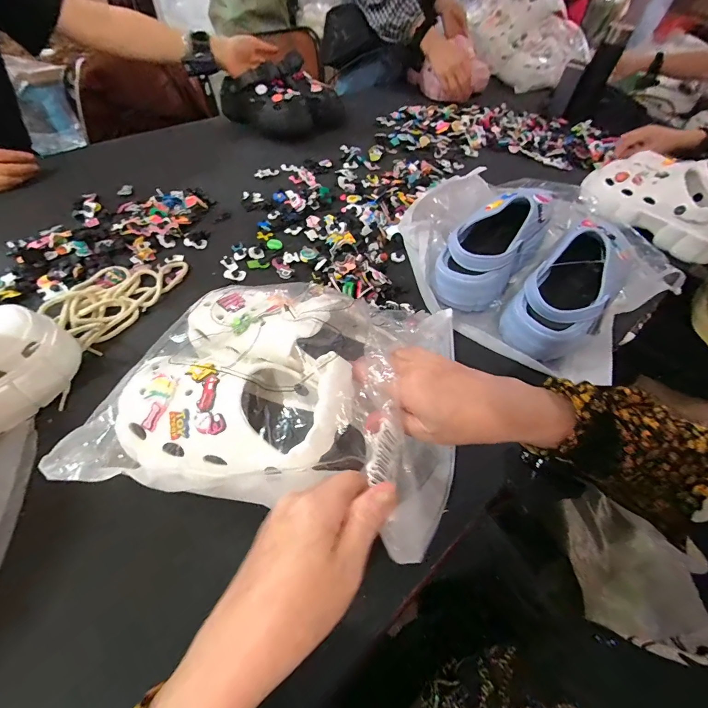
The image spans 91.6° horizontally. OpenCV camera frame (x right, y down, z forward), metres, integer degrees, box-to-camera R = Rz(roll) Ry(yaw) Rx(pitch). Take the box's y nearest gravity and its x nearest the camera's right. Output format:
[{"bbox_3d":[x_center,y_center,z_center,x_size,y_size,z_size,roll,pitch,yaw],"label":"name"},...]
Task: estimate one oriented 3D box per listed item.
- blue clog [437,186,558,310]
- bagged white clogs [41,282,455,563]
[{"bbox_3d":[0.215,-0.169,0.510,0.250,0.106,0.102,-41,62,-15],"label":"blue clog"},{"bbox_3d":[-0.074,0.038,0.323,0.325,0.128,0.210,12,51,7],"label":"bagged white clogs"}]

